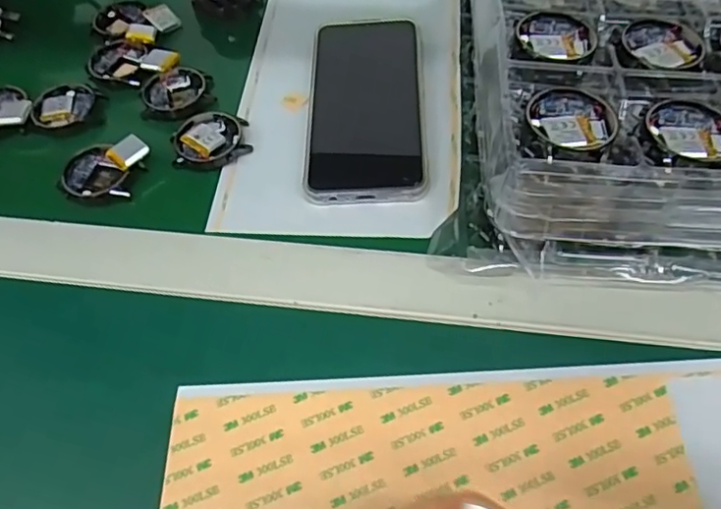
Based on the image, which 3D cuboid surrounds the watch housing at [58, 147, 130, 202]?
[{"bbox_3d":[-0.172,-0.055,0.387,0.044,0.009,0.043,-4,57,2],"label":"watch housing"}]

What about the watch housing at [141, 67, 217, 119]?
[{"bbox_3d":[-0.133,-0.118,0.429,0.050,0.012,0.039,-17,57,-6],"label":"watch housing"}]

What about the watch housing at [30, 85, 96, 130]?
[{"bbox_3d":[-0.213,-0.108,0.426,0.037,0.006,0.043,16,60,14],"label":"watch housing"}]

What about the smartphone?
[{"bbox_3d":[0.004,-0.105,0.404,0.077,0.006,0.165,-1,57,4],"label":"smartphone"}]

